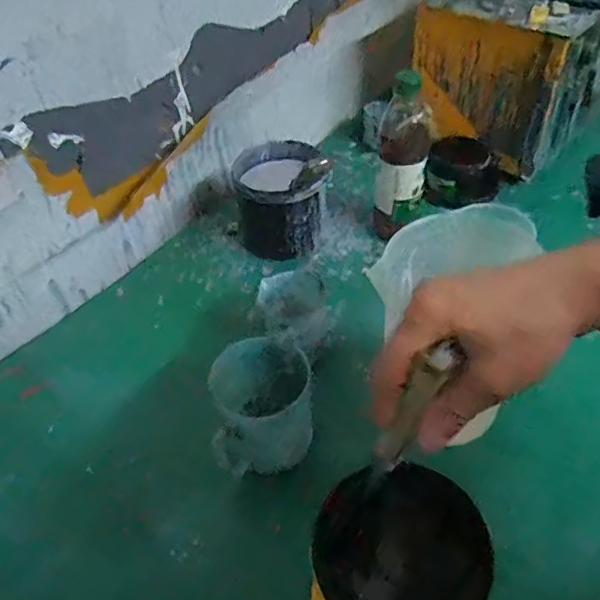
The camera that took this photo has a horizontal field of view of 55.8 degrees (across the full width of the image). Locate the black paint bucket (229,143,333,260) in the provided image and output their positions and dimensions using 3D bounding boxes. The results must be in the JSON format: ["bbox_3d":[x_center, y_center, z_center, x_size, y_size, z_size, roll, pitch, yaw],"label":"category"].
[{"bbox_3d":[-0.026,-0.139,0.779,0.122,0.106,0.129,-3,46,3],"label":"black paint bucket"}]

